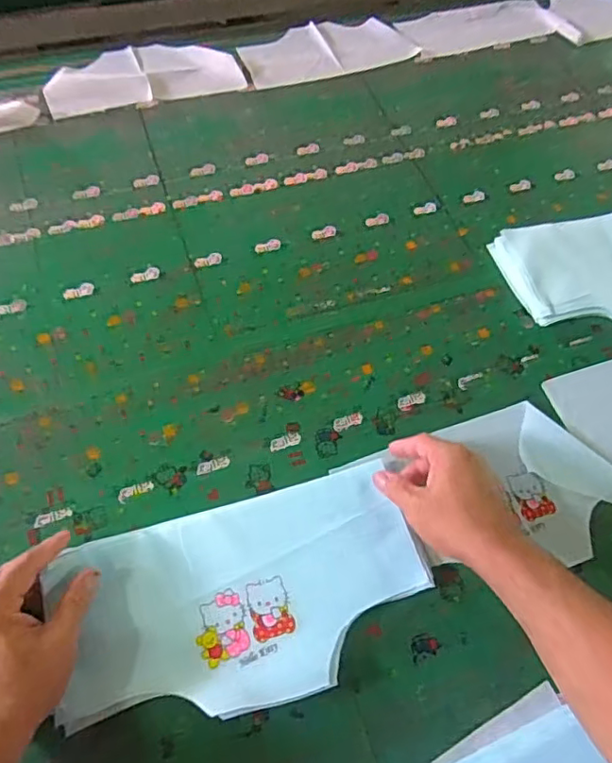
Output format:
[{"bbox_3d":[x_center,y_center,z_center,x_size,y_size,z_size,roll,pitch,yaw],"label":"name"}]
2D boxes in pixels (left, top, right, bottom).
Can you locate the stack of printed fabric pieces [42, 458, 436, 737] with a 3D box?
[{"bbox_3d":[-0.050,0.185,0.485,0.311,0.029,0.169,-15,63,-12],"label":"stack of printed fabric pieces"}]

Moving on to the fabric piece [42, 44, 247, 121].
[{"bbox_3d":[-0.243,-0.459,0.826,0.276,0.014,0.132,-16,63,-13],"label":"fabric piece"}]

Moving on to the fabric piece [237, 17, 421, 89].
[{"bbox_3d":[0.033,-0.542,0.899,0.286,0.016,0.135,-19,64,-14],"label":"fabric piece"}]

